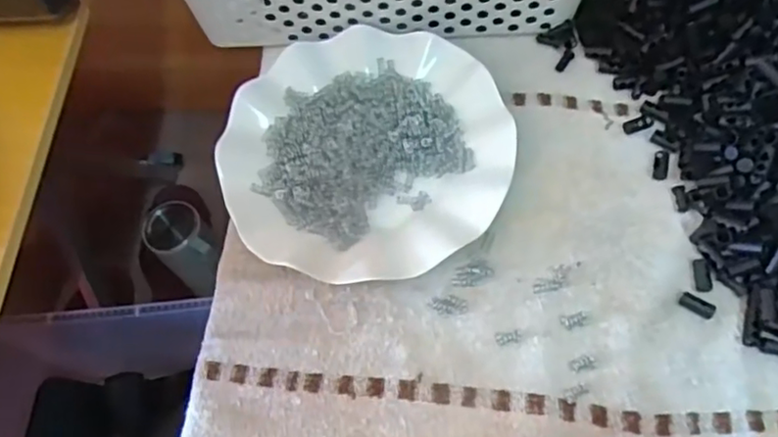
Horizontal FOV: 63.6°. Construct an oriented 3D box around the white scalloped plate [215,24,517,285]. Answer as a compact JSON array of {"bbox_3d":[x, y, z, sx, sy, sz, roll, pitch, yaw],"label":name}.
[{"bbox_3d":[-0.015,-0.046,0.410,0.180,0.023,0.181,-1,64,3],"label":"white scalloped plate"}]

